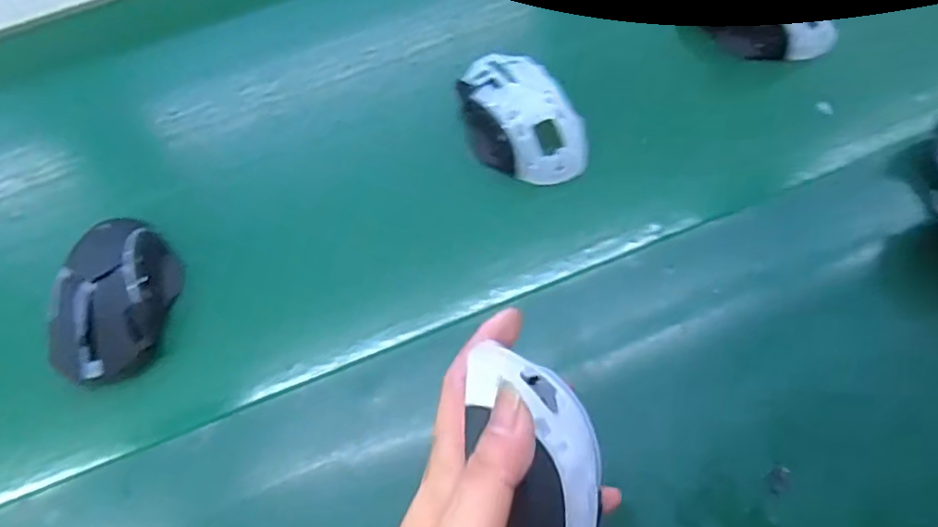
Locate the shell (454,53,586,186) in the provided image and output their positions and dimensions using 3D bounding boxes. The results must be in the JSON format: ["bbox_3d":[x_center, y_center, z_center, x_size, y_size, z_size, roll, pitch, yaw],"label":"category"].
[{"bbox_3d":[0.035,-0.110,0.453,0.074,0.034,0.117,-27,65,-10],"label":"shell"}]

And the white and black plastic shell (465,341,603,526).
[{"bbox_3d":[0.027,0.092,0.263,0.037,0.062,0.104,-3,78,38],"label":"white and black plastic shell"}]

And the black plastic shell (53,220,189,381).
[{"bbox_3d":[-0.228,0.021,0.399,0.059,0.030,0.105,1,64,4],"label":"black plastic shell"}]

